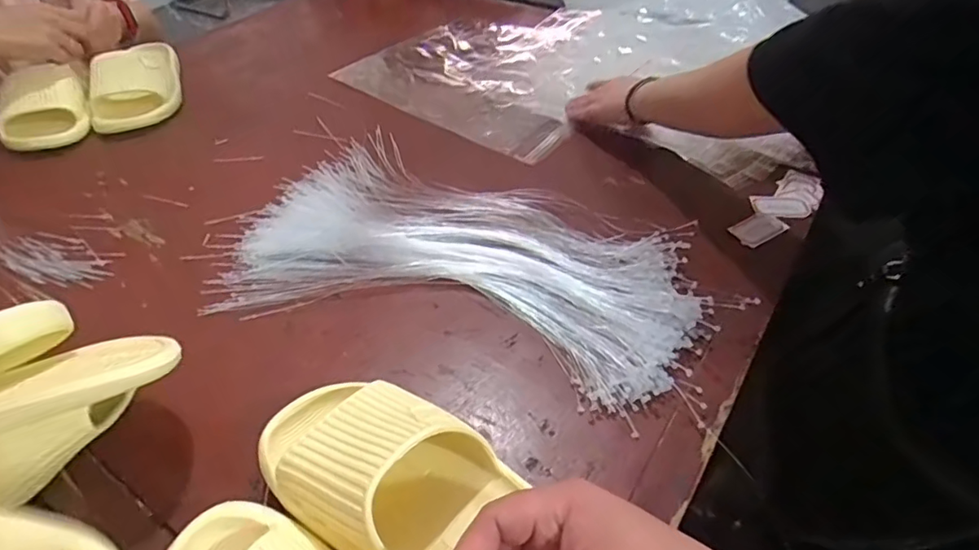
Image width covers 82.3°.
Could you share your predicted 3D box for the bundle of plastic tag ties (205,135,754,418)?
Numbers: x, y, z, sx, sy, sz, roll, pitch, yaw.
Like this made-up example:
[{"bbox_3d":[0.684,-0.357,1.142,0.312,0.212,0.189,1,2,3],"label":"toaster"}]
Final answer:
[{"bbox_3d":[-0.025,-0.019,0.529,0.443,0.024,0.244,18,47,19],"label":"bundle of plastic tag ties"}]

